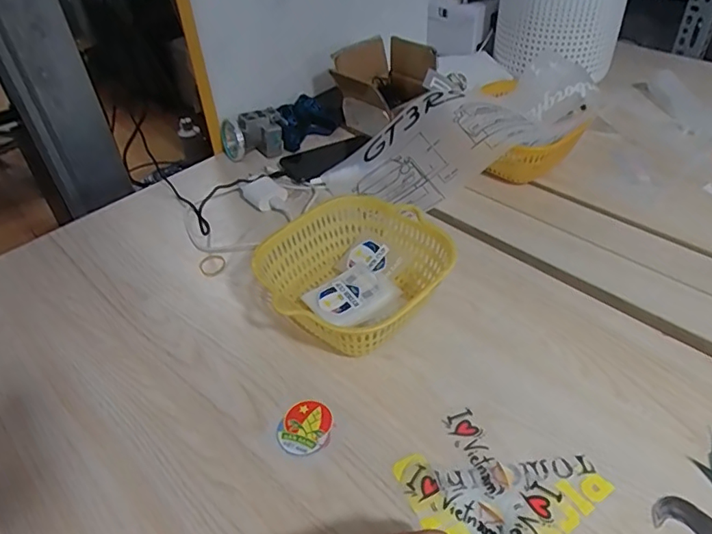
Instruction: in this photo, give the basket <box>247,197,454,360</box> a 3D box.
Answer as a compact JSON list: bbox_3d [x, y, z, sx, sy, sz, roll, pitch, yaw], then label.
[{"bbox_3d":[-0.003,0.012,0.495,0.157,0.072,0.164,24,49,26],"label":"basket"}]

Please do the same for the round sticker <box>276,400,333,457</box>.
[{"bbox_3d":[-0.041,0.132,0.429,0.047,0.004,0.044,-2,43,2],"label":"round sticker"}]

